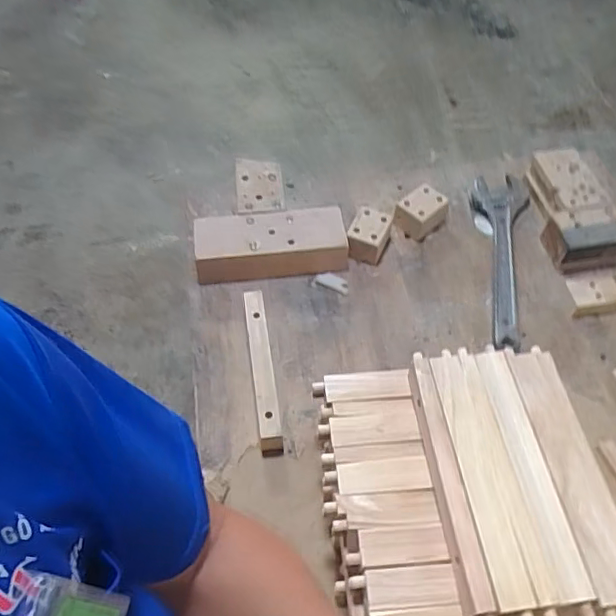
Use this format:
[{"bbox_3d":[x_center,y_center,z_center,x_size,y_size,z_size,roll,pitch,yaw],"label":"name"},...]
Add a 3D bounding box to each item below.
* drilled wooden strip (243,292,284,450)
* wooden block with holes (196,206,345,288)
[{"bbox_3d":[-0.062,0.080,0.754,0.028,0.056,0.214,-8,55,-7],"label":"drilled wooden strip"},{"bbox_3d":[-0.058,-0.098,0.872,0.228,0.068,0.095,-8,55,-7],"label":"wooden block with holes"}]

